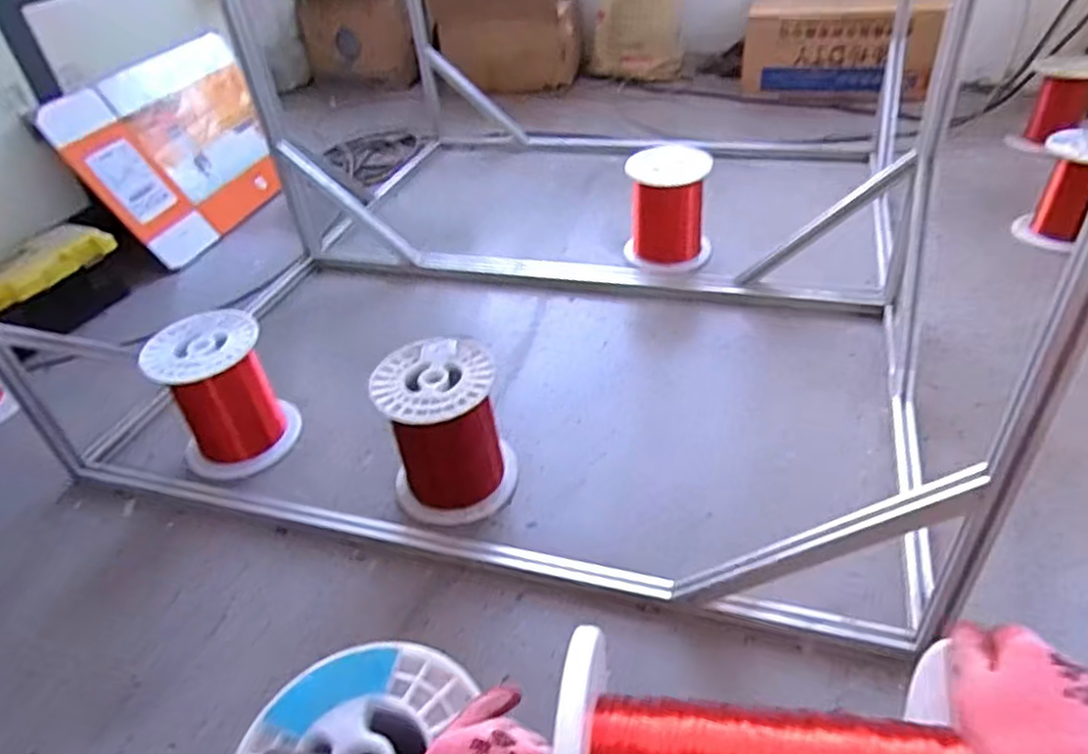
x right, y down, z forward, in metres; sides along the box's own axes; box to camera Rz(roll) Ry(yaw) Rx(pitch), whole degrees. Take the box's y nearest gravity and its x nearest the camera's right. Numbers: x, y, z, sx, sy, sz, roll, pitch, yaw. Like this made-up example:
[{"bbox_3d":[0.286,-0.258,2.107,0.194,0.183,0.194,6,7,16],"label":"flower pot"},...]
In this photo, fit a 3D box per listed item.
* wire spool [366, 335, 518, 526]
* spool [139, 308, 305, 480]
[{"bbox_3d":[-0.159,0.102,1.188,0.206,0.239,0.195,-10,41,-8],"label":"wire spool"},{"bbox_3d":[-0.600,0.018,1.311,0.198,0.245,0.184,-2,41,2],"label":"spool"}]

